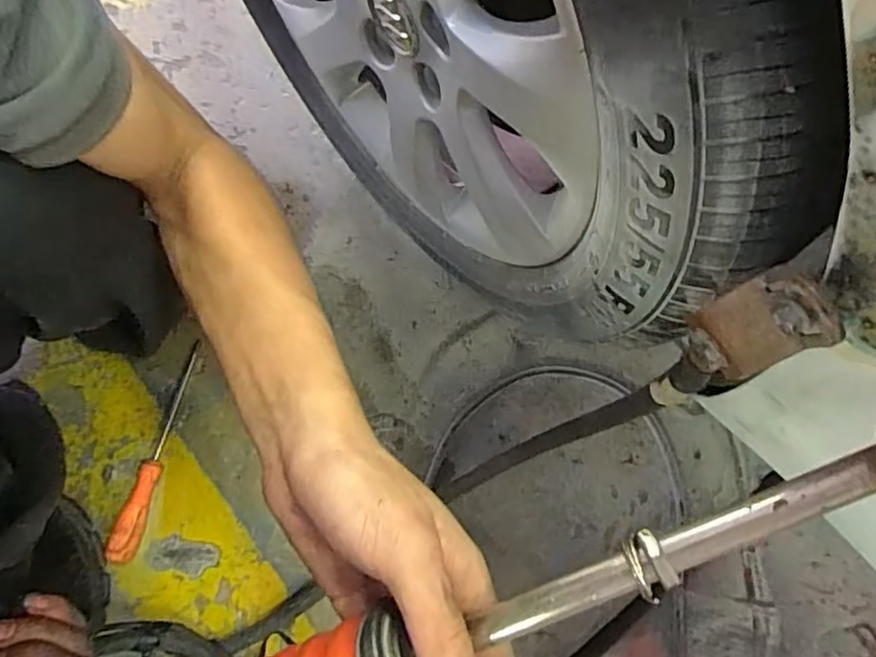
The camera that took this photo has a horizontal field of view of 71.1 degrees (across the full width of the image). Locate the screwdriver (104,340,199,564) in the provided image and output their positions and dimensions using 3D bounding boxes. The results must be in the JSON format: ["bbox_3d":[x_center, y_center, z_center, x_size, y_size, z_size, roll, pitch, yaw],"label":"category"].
[{"bbox_3d":[-0.331,0.142,0.724,0.030,0.034,0.256,13,77,2],"label":"screwdriver"}]

